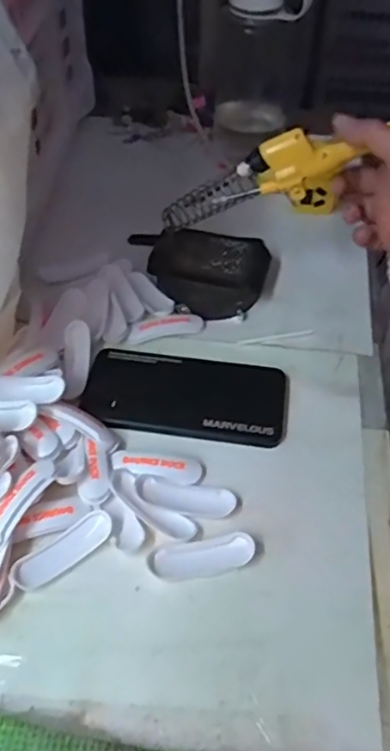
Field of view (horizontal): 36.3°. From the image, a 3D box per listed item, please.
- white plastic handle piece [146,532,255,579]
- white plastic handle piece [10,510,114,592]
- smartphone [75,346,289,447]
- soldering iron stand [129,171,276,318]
[{"bbox_3d":[0.005,0.122,0.397,0.069,0.009,0.023,-8,52,-8],"label":"white plastic handle piece"},{"bbox_3d":[-0.087,0.115,0.393,0.070,0.006,0.024,-29,58,-22],"label":"white plastic handle piece"},{"bbox_3d":[-0.007,0.013,0.480,0.158,0.010,0.080,6,52,3],"label":"smartphone"},{"bbox_3d":[0.007,-0.128,0.532,0.122,0.113,0.094,11,52,7],"label":"soldering iron stand"}]

